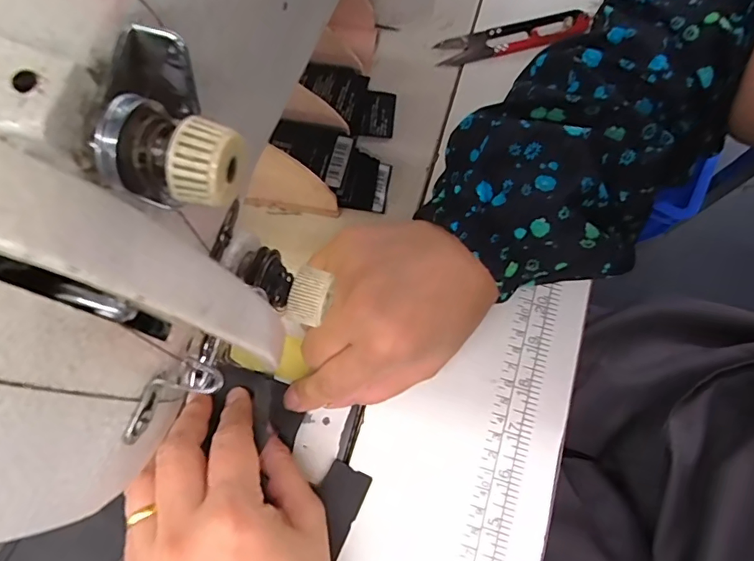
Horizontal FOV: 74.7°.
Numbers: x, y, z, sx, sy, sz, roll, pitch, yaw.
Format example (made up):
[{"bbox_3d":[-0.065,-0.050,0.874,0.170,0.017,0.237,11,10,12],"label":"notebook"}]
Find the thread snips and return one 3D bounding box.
[{"bbox_3d":[0.095,-0.169,0.344,0.103,0.015,0.023,-13,74,-4],"label":"thread snips"}]

